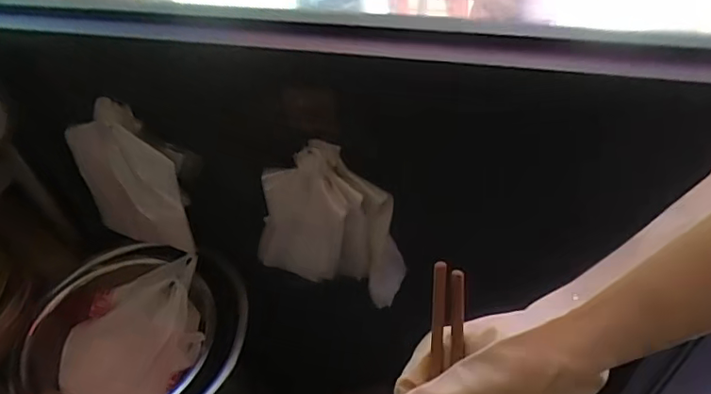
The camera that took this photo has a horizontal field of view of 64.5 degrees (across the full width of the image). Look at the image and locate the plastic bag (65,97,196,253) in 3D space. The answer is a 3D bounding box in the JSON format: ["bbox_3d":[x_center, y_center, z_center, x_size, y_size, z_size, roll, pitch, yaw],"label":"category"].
[{"bbox_3d":[-0.349,-0.032,0.859,0.185,0.230,0.065,11,51,16],"label":"plastic bag"}]

